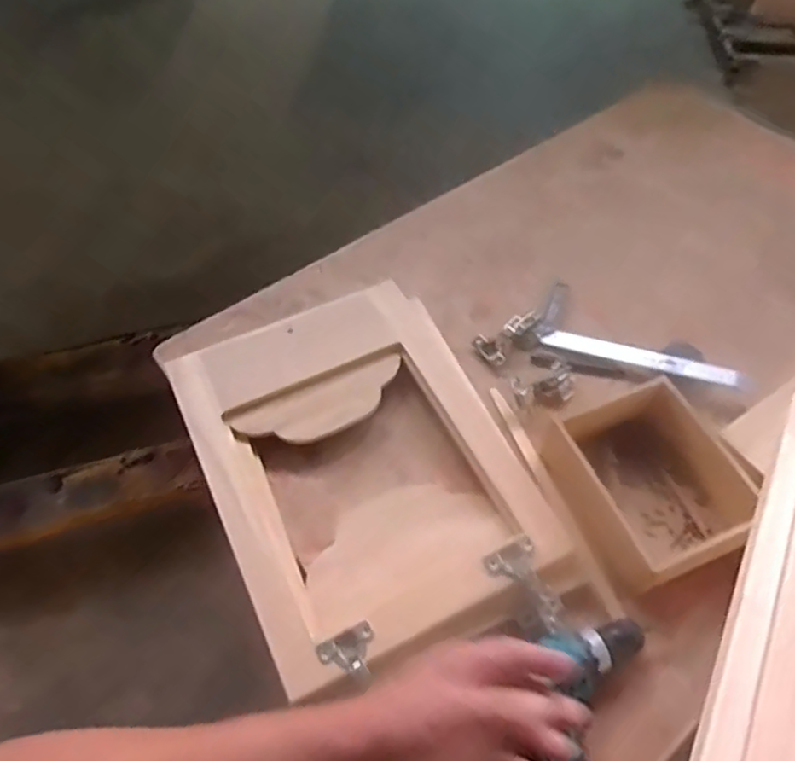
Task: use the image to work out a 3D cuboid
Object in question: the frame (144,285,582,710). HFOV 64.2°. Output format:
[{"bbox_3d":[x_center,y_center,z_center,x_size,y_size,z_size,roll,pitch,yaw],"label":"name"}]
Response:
[{"bbox_3d":[-0.052,0.092,0.822,0.378,0.051,0.559,-24,59,-15],"label":"frame"}]

